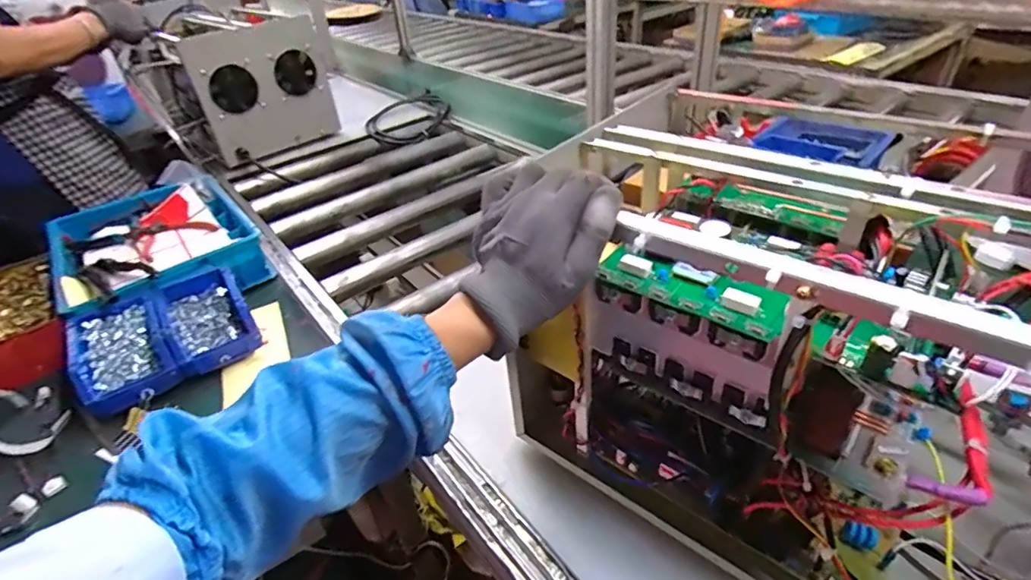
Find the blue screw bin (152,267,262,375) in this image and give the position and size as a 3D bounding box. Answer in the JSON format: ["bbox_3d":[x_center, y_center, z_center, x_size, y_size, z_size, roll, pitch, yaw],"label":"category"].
[{"bbox_3d":[-0.432,0.041,0.731,0.103,0.063,0.169,-26,41,-24],"label":"blue screw bin"}]

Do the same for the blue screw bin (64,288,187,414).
[{"bbox_3d":[-0.513,0.078,0.681,0.106,0.056,0.169,-29,42,-27],"label":"blue screw bin"}]

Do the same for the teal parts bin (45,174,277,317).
[{"bbox_3d":[-0.630,-0.075,0.918,0.292,0.093,0.411,-30,43,-29],"label":"teal parts bin"}]

